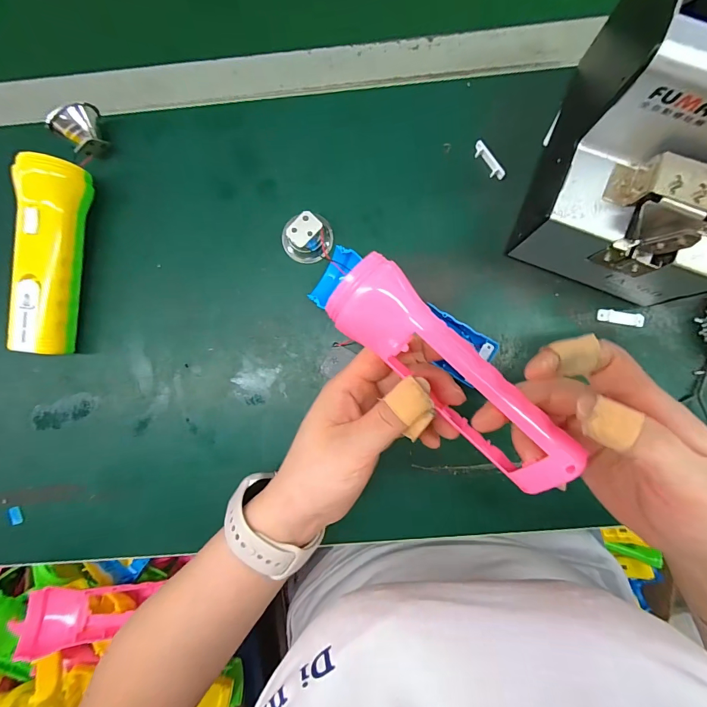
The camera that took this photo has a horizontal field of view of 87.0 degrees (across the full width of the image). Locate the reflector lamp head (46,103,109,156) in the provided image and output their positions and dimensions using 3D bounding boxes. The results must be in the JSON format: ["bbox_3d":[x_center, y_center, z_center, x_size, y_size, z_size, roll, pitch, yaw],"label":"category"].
[{"bbox_3d":[-0.231,-0.192,0.318,0.036,0.036,0.026,-41,86,1],"label":"reflector lamp head"}]

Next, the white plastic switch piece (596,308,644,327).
[{"bbox_3d":[0.225,-0.030,0.313,0.036,0.004,0.010,10,88,3],"label":"white plastic switch piece"}]

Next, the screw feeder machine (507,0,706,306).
[{"bbox_3d":[0.212,-0.141,0.245,0.121,0.147,0.166,20,89,4],"label":"screw feeder machine"}]

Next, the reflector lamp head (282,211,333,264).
[{"bbox_3d":[-0.037,-0.096,0.314,0.043,0.025,0.038,-34,86,1],"label":"reflector lamp head"}]

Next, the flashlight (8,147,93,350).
[{"bbox_3d":[-0.255,-0.080,0.314,0.038,0.051,0.156,7,88,3],"label":"flashlight"}]

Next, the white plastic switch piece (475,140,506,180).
[{"bbox_3d":[0.116,-0.165,0.320,0.009,0.009,0.038,-36,86,1],"label":"white plastic switch piece"}]

